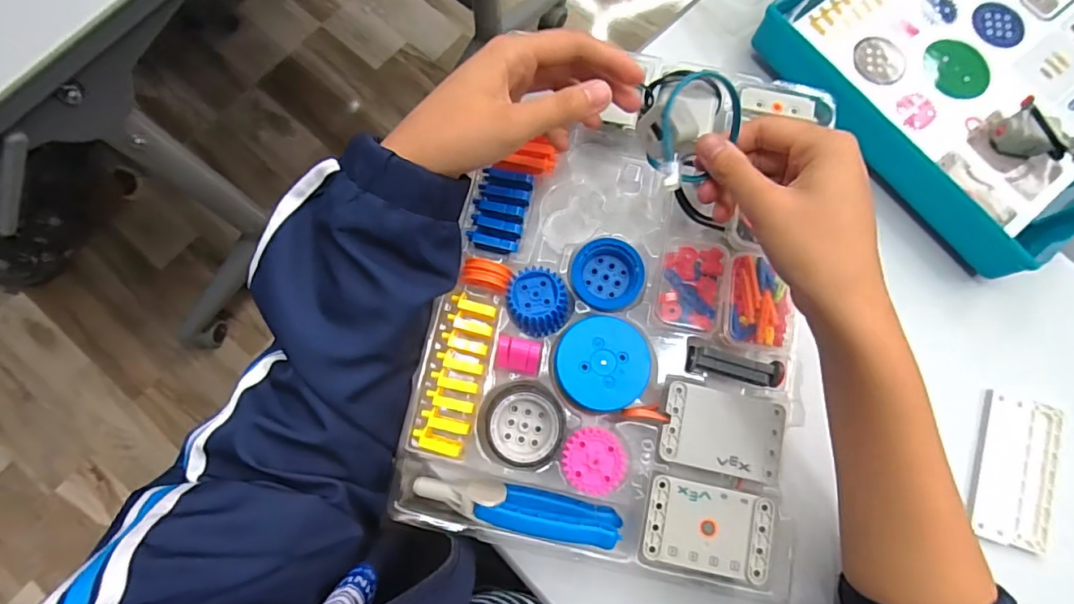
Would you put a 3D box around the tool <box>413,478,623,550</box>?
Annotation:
[{"bbox_3d":[-0.012,0.131,0.329,0.130,0.034,0.022,12,77,1],"label":"tool"}]

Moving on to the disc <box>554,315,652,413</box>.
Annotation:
[{"bbox_3d":[0.042,0.039,0.335,0.059,0.006,0.059,5,77,0],"label":"disc"}]

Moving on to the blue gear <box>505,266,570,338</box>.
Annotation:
[{"bbox_3d":[0.001,0.000,0.345,0.039,0.011,0.045,-16,78,-5],"label":"blue gear"}]

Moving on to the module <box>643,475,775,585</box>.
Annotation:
[{"bbox_3d":[0.105,0.142,0.330,0.074,0.033,0.047,13,77,1],"label":"module"}]

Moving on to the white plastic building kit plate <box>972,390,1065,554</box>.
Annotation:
[{"bbox_3d":[0.328,0.114,0.352,0.049,0.007,0.098,17,77,2],"label":"white plastic building kit plate"}]

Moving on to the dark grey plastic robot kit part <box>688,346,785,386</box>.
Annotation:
[{"bbox_3d":[0.131,0.043,0.345,0.062,0.012,0.018,10,77,1],"label":"dark grey plastic robot kit part"}]

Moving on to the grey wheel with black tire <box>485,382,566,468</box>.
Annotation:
[{"bbox_3d":[-0.008,0.079,0.334,0.047,0.013,0.049,7,77,0],"label":"grey wheel with black tire"}]

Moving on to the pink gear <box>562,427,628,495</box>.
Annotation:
[{"bbox_3d":[0.036,0.099,0.324,0.039,0.005,0.038,6,77,0],"label":"pink gear"}]

